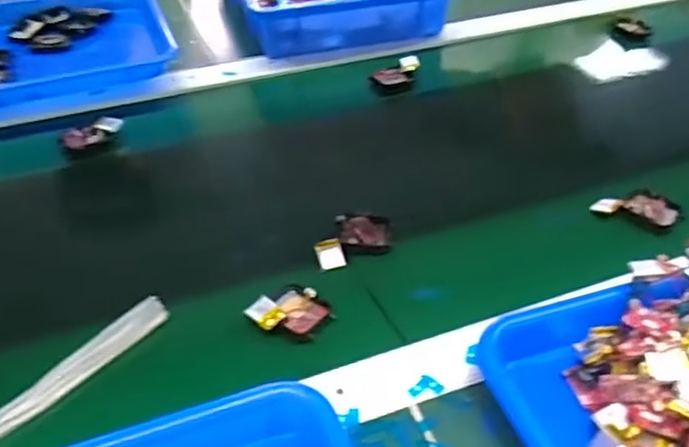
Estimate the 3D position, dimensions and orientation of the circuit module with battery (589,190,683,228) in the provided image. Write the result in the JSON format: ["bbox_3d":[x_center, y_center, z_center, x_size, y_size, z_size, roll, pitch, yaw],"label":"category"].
[{"bbox_3d":[0.242,-0.013,0.537,0.065,0.013,0.036,20,45,21],"label":"circuit module with battery"}]

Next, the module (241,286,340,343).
[{"bbox_3d":[-0.037,0.061,0.443,0.049,0.010,0.042,-30,49,-30],"label":"module"}]

